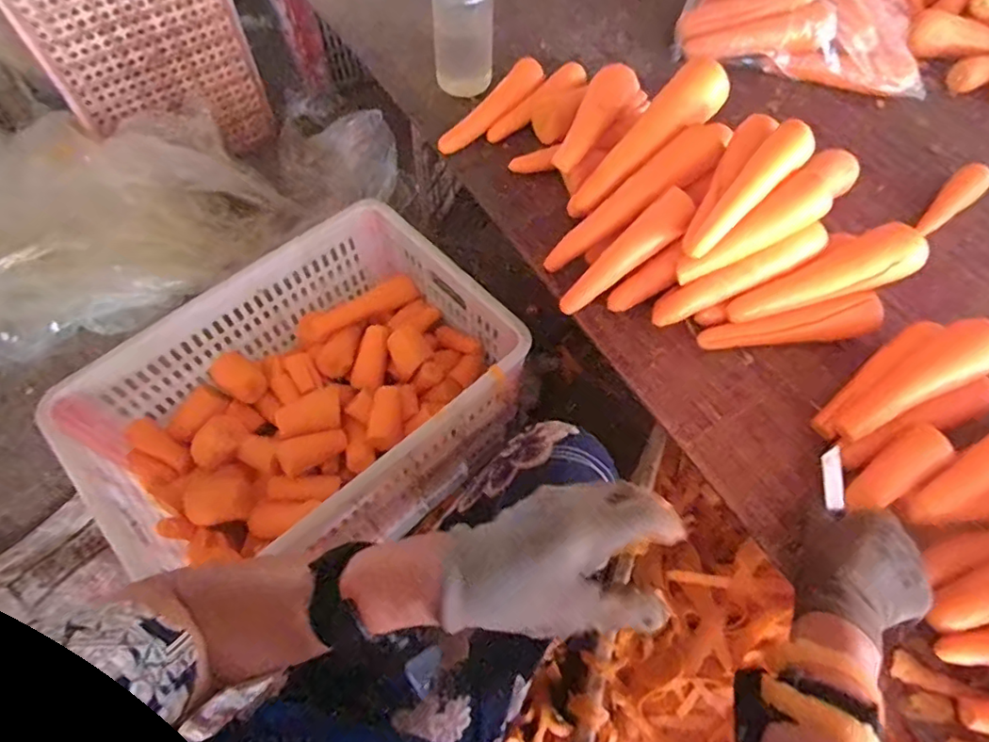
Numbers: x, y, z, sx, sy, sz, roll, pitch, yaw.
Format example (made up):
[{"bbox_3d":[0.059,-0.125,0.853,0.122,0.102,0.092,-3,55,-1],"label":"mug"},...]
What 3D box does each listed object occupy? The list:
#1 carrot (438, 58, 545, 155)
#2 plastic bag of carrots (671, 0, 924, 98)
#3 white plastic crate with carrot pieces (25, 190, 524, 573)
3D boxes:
[{"bbox_3d":[-0.003,-0.362,0.790,0.044,0.049,0.191,40,68,20],"label":"carrot"},{"bbox_3d":[0.487,-0.629,0.901,0.346,0.092,0.418,12,62,7],"label":"plastic bag of carrots"},{"bbox_3d":[-0.245,0.032,0.771,0.522,0.147,0.354,-39,68,-19],"label":"white plastic crate with carrot pieces"}]

